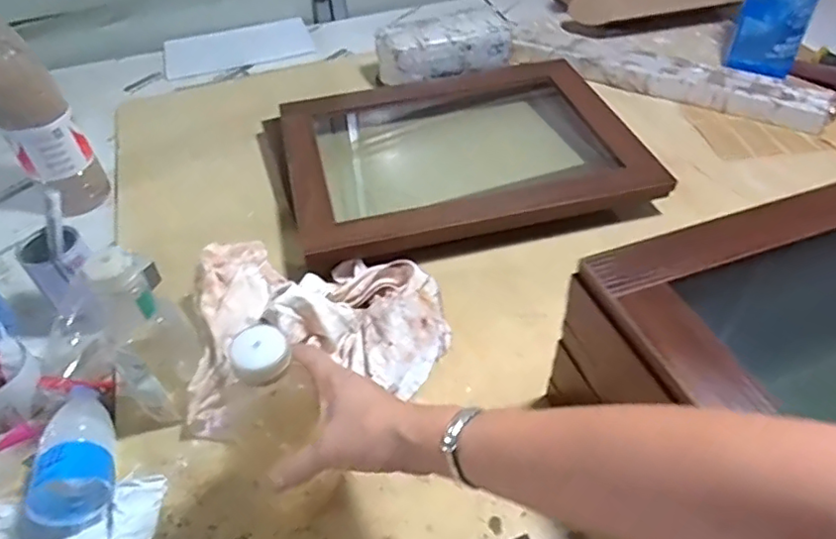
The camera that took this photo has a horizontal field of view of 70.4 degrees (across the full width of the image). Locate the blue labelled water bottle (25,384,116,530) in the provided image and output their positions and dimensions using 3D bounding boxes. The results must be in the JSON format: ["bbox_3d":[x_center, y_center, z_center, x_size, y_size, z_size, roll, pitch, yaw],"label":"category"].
[{"bbox_3d":[-0.326,0.157,0.558,0.068,0.065,0.147,-16,46,-12],"label":"blue labelled water bottle"}]

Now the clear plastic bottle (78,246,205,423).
[{"bbox_3d":[-0.247,0.062,0.549,0.072,0.203,0.068,-25,49,-20],"label":"clear plastic bottle"}]

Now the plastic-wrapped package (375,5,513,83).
[{"bbox_3d":[0.046,-0.385,1.016,0.222,0.072,0.100,-18,47,-14],"label":"plastic-wrapped package"}]

